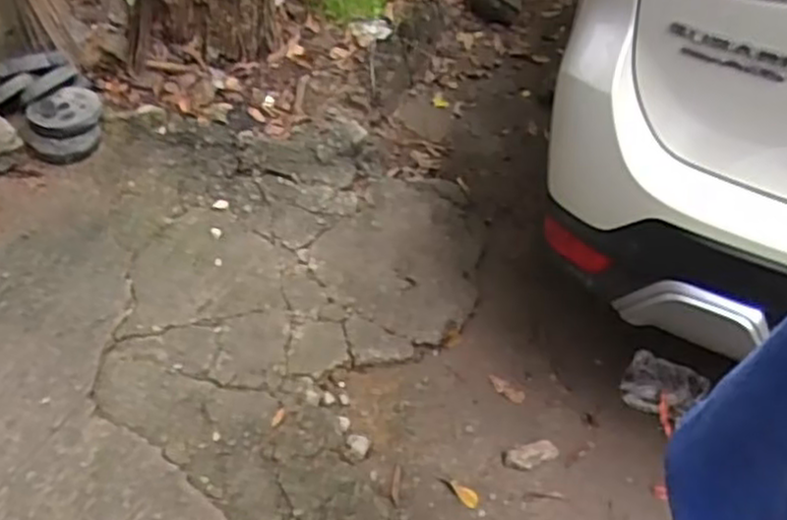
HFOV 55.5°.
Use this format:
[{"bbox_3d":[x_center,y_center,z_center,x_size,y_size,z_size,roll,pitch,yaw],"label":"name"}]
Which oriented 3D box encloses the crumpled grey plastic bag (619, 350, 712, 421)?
[{"bbox_3d":[0.614,0.286,1.702,0.163,0.023,0.159,23,45,22],"label":"crumpled grey plastic bag"}]

